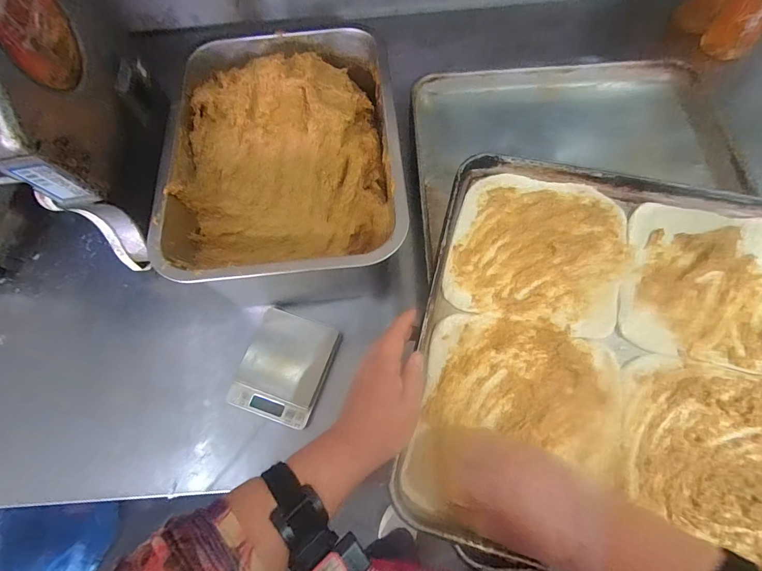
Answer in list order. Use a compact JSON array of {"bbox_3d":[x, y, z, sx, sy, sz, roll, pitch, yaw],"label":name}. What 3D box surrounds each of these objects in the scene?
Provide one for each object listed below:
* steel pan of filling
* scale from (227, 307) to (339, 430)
[{"bbox_3d":[-0.116,-0.157,0.482,0.253,0.091,0.337,-7,67,-1],"label":"steel pan of filling"},{"bbox_3d":[-0.118,0.098,0.481,0.100,0.017,0.125,16,69,9],"label":"scale"}]

